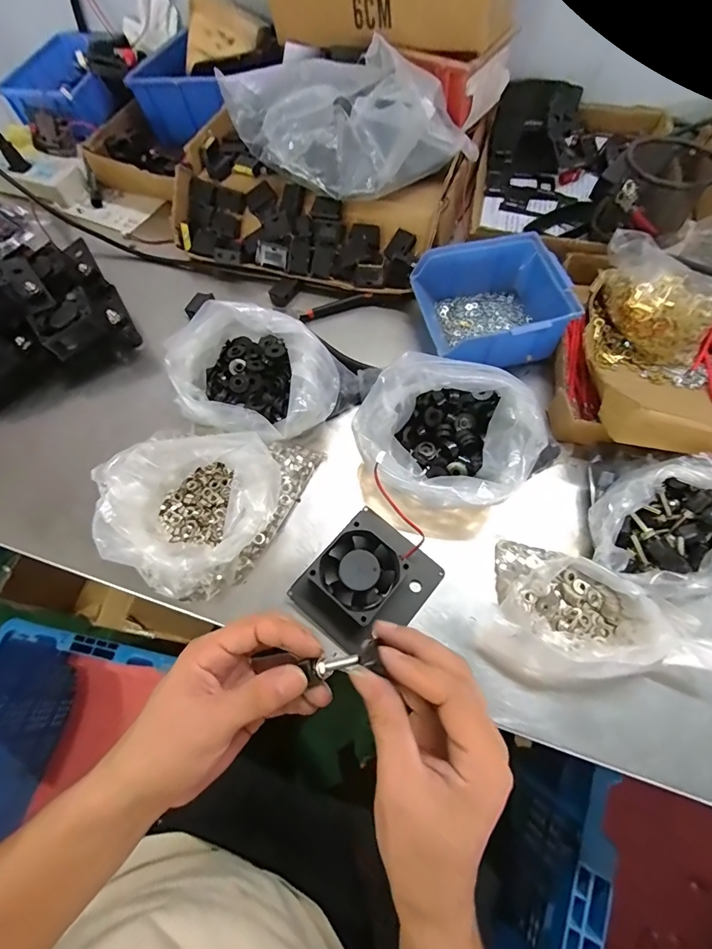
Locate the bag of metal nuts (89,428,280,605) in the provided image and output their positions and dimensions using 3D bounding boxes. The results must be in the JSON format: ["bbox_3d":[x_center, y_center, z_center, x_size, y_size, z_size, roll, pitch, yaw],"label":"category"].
[{"bbox_3d":[-0.124,0.033,0.332,0.129,0.073,0.114,-2,64,1],"label":"bag of metal nuts"}]

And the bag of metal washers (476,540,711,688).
[{"bbox_3d":[0.178,0.110,0.298,0.154,0.046,0.100,17,66,10],"label":"bag of metal washers"}]

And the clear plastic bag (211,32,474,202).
[{"bbox_3d":[0.001,-0.368,0.447,0.257,0.104,0.119,4,64,5],"label":"clear plastic bag"}]

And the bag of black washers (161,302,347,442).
[{"bbox_3d":[-0.091,-0.086,0.380,0.139,0.082,0.121,30,69,16],"label":"bag of black washers"}]

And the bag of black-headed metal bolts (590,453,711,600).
[{"bbox_3d":[0.231,0.041,0.310,0.105,0.070,0.095,-18,65,-6],"label":"bag of black-headed metal bolts"}]

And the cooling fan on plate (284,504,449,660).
[{"bbox_3d":[0.010,0.085,0.326,0.101,0.026,0.083,-42,70,-17],"label":"cooling fan on plate"}]

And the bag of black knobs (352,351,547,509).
[{"bbox_3d":[0.078,-0.031,0.348,0.156,0.073,0.115,0,64,3],"label":"bag of black knobs"}]

